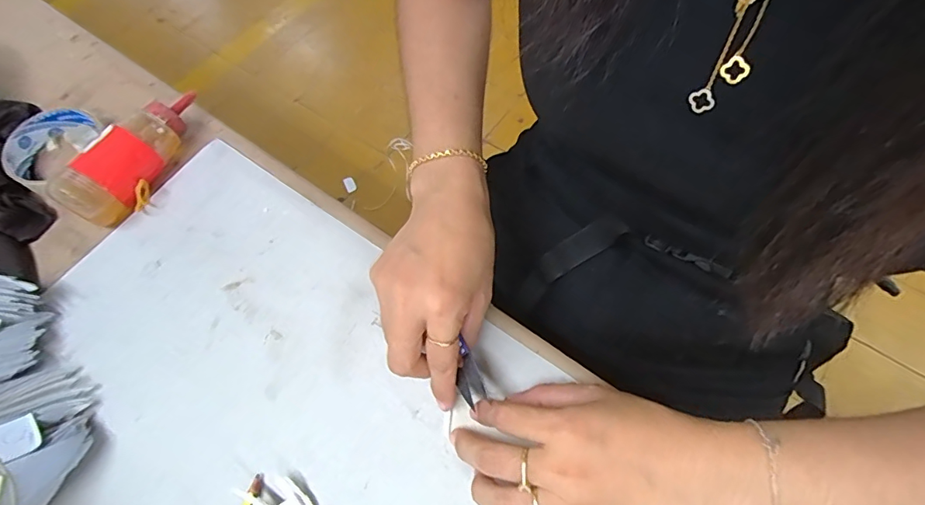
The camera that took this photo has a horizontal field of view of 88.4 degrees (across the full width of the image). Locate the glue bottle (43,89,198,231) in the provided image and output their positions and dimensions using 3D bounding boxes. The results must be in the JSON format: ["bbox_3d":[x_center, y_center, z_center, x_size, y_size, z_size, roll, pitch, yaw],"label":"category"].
[{"bbox_3d":[-0.275,-0.085,0.409,0.049,0.046,0.139,27,68,16],"label":"glue bottle"}]

